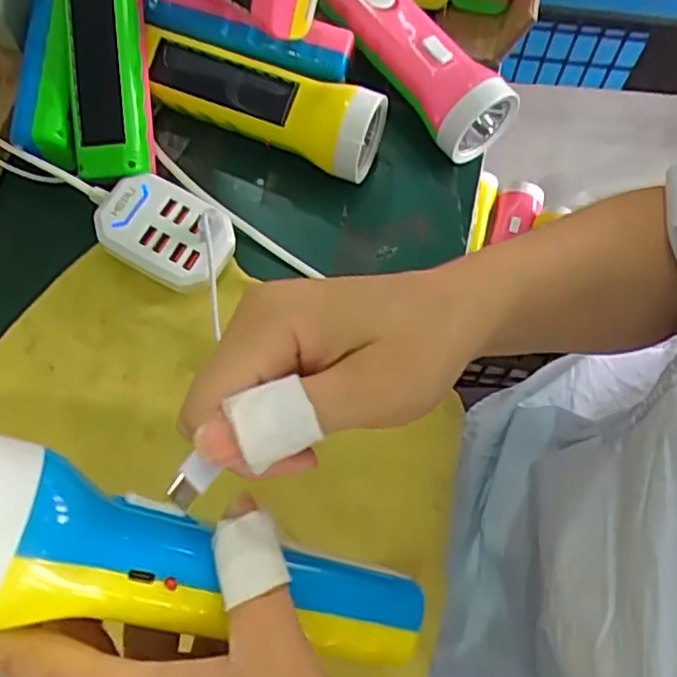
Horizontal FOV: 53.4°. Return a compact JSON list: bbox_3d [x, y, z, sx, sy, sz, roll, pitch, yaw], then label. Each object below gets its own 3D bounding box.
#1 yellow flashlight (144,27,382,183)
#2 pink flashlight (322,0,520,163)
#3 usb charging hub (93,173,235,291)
[{"bbox_3d":[-0.049,-0.146,0.420,0.153,0.040,0.045,20,69,8],"label":"yellow flashlight"},{"bbox_3d":[0.044,-0.192,0.438,0.051,0.048,0.161,-31,71,-12],"label":"pink flashlight"},{"bbox_3d":[-0.098,-0.060,0.388,0.075,0.032,0.055,25,70,10],"label":"usb charging hub"}]

